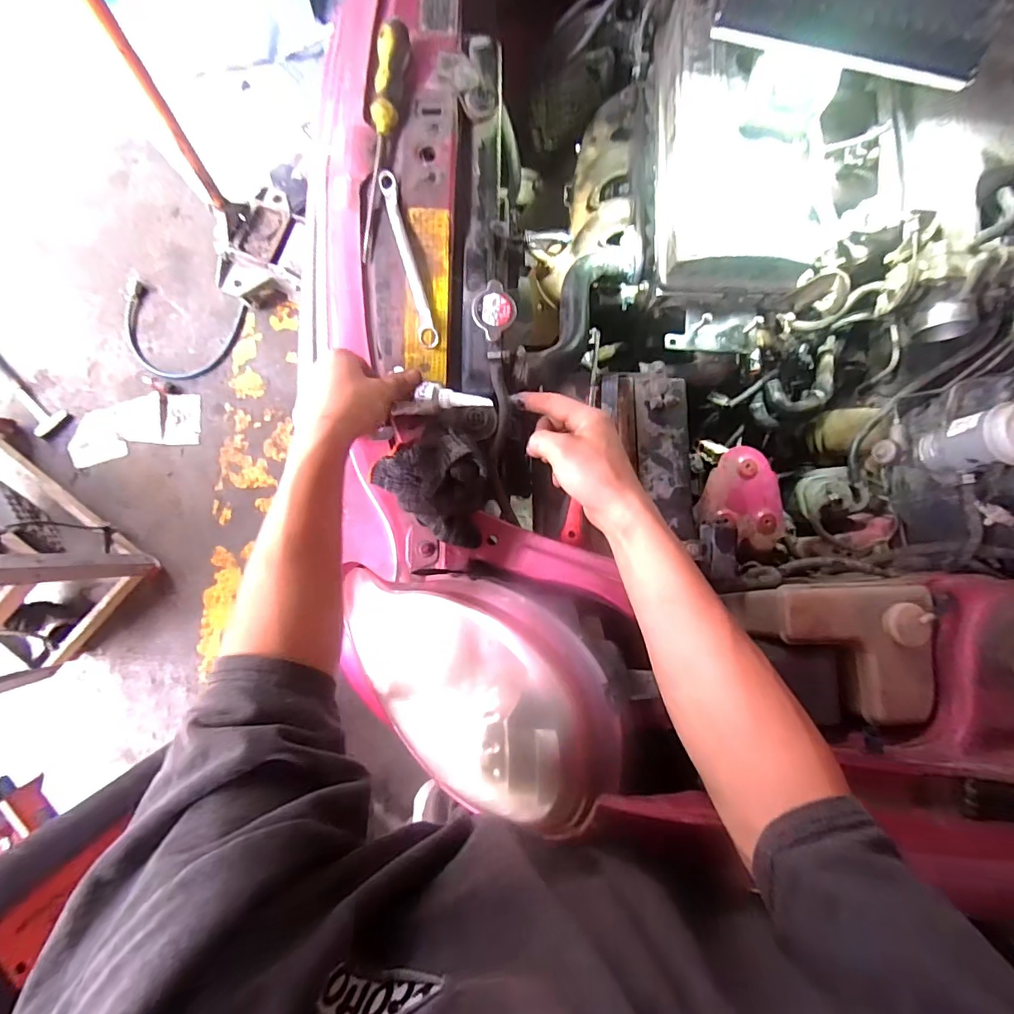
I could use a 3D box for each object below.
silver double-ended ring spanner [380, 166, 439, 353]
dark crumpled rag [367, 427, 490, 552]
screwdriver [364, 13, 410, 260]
[{"bbox_3d":[-0.102,-0.256,0.504,0.019,0.016,0.187,-15,86,-5],"label":"silver double-ended ring spanner"},{"bbox_3d":[-0.059,-0.025,0.473,0.124,0.050,0.090,41,83,0],"label":"dark crumpled rag"},{"bbox_3d":[-0.129,-0.381,0.502,0.028,0.031,0.240,7,84,-3],"label":"screwdriver"}]

